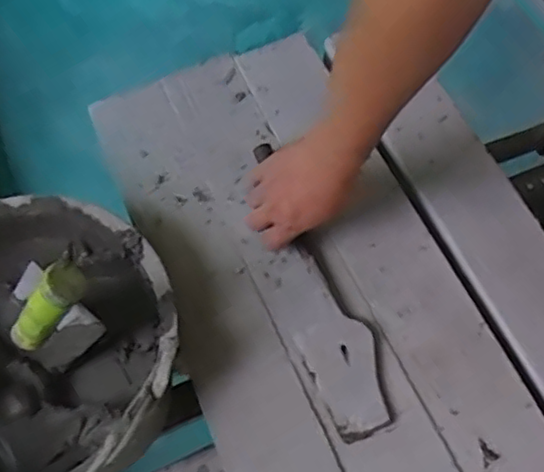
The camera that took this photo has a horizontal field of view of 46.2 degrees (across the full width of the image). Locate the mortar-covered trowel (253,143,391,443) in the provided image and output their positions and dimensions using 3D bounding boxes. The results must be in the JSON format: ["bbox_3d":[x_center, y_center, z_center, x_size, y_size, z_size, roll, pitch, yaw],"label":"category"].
[{"bbox_3d":[0.035,0.045,0.669,0.067,0.030,0.326,-20,61,-7],"label":"mortar-covered trowel"}]

